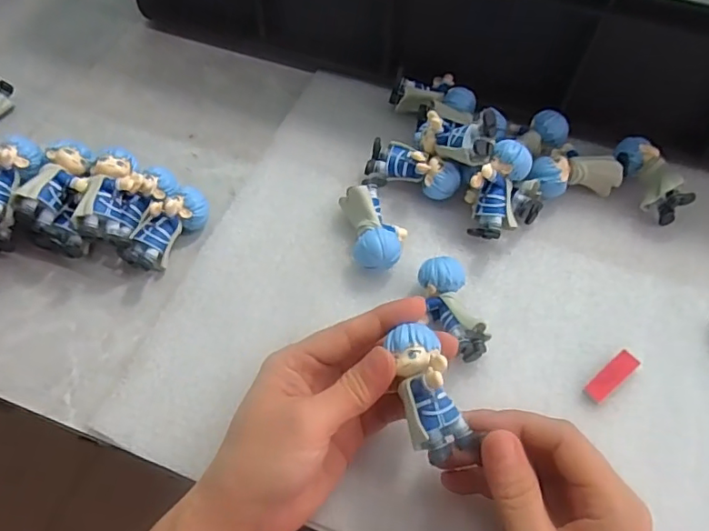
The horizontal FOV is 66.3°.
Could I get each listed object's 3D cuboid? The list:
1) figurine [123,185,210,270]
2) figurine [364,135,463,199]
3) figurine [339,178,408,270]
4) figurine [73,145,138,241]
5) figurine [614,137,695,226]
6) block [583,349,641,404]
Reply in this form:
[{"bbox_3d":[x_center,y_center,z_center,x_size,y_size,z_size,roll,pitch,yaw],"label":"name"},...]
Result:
[{"bbox_3d":[-0.119,-0.024,0.344,0.019,0.034,0.059,31,63,17],"label":"figurine"},{"bbox_3d":[0.040,-0.065,0.368,0.062,0.034,0.029,16,60,9],"label":"figurine"},{"bbox_3d":[0.014,-0.025,0.349,0.035,0.026,0.064,-10,59,-7],"label":"figurine"},{"bbox_3d":[-0.147,-0.044,0.330,0.025,0.019,0.058,10,76,5],"label":"figurine"},{"bbox_3d":[0.197,-0.059,0.369,0.029,0.033,0.062,-10,59,-7],"label":"figurine"},{"bbox_3d":[0.147,0.064,0.310,0.038,0.005,0.012,-33,64,-19],"label":"block"}]

